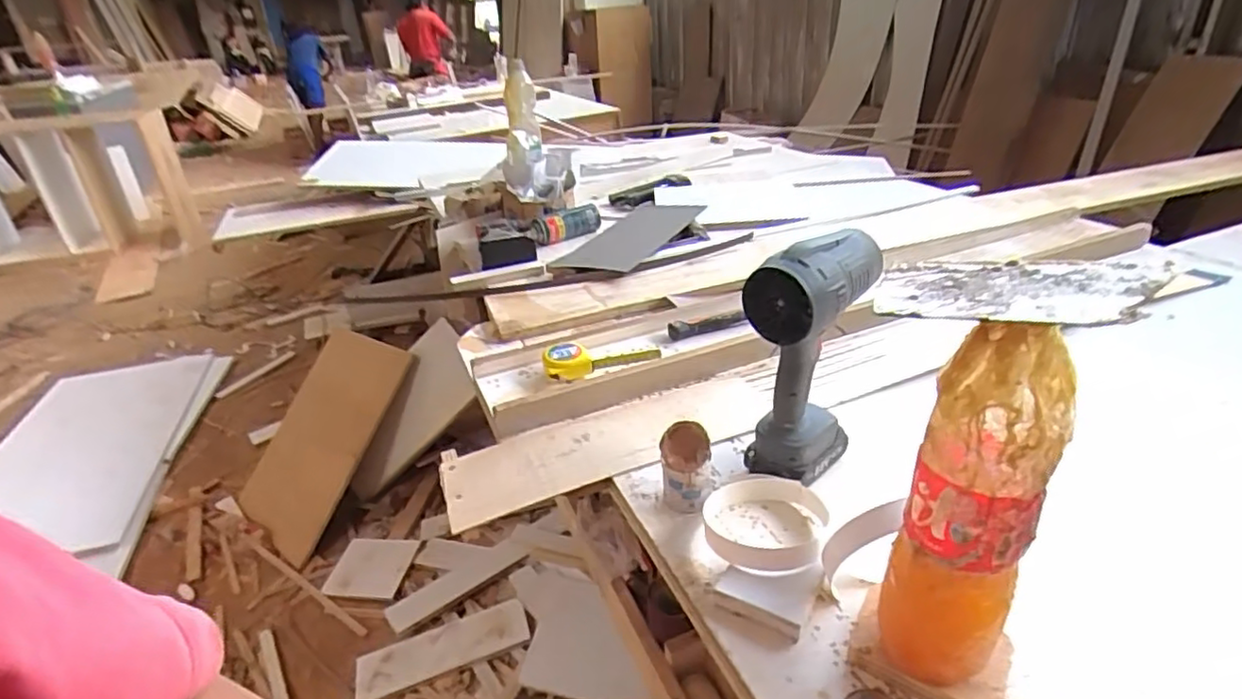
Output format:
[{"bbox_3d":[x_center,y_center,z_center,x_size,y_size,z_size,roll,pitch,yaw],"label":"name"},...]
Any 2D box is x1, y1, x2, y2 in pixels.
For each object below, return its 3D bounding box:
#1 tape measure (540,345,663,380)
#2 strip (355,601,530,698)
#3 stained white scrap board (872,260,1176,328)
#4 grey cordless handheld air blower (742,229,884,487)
[{"bbox_3d":[-0.030,0.010,0.923,0.162,0.033,0.059,-11,29,-13],"label":"tape measure"},{"bbox_3d":[-0.404,0.678,1.441,0.389,0.020,0.116,-19,39,-6],"label":"strip"},{"bbox_3d":[0.217,-0.034,0.359,0.136,0.005,0.092,5,27,39],"label":"stained white scrap board"},{"bbox_3d":[0.203,0.010,0.694,0.085,0.263,0.141,19,36,36],"label":"grey cordless handheld air blower"}]

